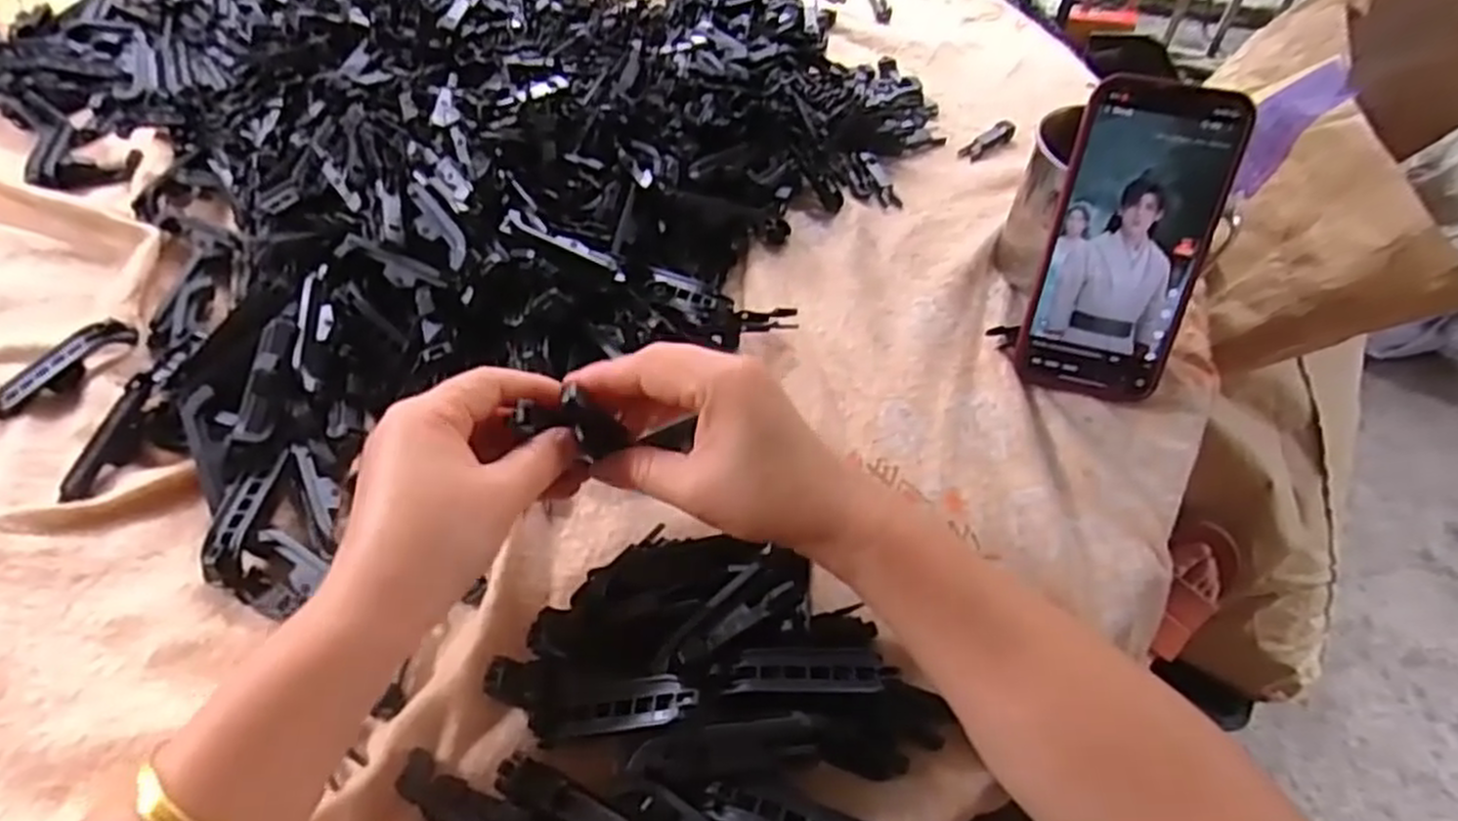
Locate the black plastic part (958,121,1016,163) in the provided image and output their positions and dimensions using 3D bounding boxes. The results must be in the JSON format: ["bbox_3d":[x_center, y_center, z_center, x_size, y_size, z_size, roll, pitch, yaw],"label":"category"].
[{"bbox_3d":[0.189,-0.198,0.572,0.047,0.007,0.018,-35,59,-7],"label":"black plastic part"}]

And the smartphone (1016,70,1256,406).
[{"bbox_3d":[0.206,-0.084,0.403,0.073,0.158,0.006,15,23,15],"label":"smartphone"}]

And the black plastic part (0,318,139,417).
[{"bbox_3d":[-0.357,-0.024,0.417,0.073,0.019,0.016,-34,60,-23],"label":"black plastic part"}]

